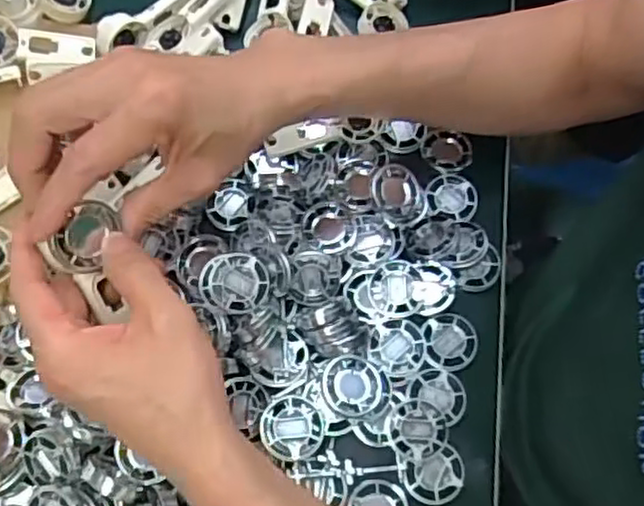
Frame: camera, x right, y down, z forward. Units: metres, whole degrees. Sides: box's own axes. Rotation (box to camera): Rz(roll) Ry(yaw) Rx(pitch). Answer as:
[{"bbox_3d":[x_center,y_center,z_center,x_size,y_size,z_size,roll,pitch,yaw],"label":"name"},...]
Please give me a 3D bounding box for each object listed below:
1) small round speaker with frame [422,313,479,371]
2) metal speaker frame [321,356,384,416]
[{"bbox_3d":[0.090,0.062,0.487,0.038,0.006,0.039,0,69,-1],"label":"small round speaker with frame"},{"bbox_3d":[0.019,0.086,0.453,0.039,0.021,0.038,-2,69,-2],"label":"metal speaker frame"}]

